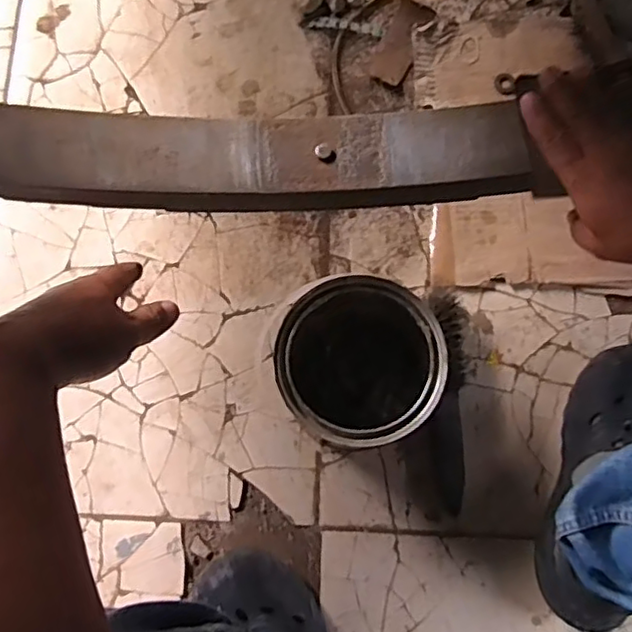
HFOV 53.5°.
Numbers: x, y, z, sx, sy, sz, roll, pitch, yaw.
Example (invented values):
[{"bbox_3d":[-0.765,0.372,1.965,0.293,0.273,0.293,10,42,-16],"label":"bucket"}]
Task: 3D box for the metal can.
[{"bbox_3d":[0.039,0.053,0.631,0.144,0.161,0.148,0,78,0],"label":"metal can"}]

